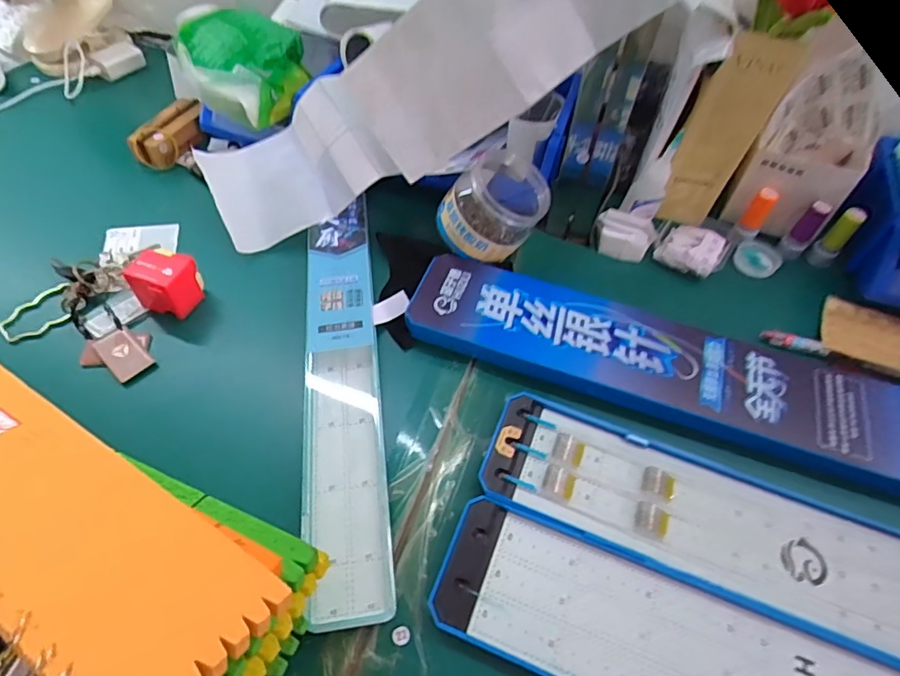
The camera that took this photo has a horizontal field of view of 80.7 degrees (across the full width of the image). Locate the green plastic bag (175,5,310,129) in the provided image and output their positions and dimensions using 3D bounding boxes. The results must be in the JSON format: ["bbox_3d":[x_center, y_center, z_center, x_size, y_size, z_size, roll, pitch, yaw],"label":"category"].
[{"bbox_3d":[-0.206,-0.277,0.544,0.118,0.066,0.111,-15,60,-11],"label":"green plastic bag"}]

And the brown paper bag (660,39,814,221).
[{"bbox_3d":[0.245,-0.178,0.479,0.059,0.175,0.015,15,53,11],"label":"brown paper bag"}]

